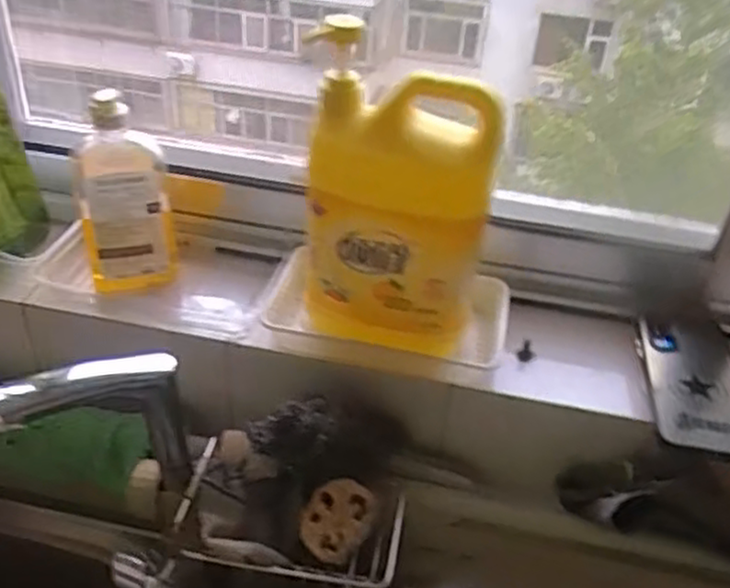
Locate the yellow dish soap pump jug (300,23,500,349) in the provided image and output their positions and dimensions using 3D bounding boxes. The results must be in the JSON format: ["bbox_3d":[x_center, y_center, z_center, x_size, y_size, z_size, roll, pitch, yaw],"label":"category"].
[{"bbox_3d":[0.024,-0.071,0.573,0.144,0.229,0.076,11,37,9],"label":"yellow dish soap pump jug"}]

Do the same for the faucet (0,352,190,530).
[{"bbox_3d":[-0.221,0.123,0.523,0.183,0.156,0.064,-12,40,-21],"label":"faucet"}]

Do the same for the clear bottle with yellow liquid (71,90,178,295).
[{"bbox_3d":[-0.225,-0.088,0.669,0.089,0.182,0.058,-8,39,-16],"label":"clear bottle with yellow liquid"}]

